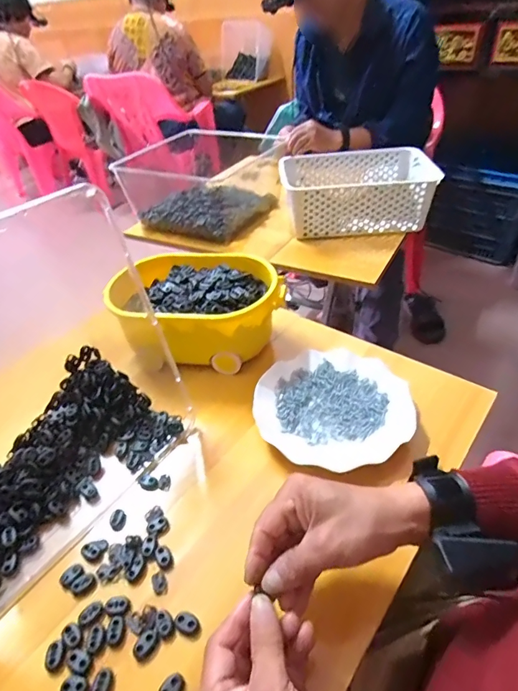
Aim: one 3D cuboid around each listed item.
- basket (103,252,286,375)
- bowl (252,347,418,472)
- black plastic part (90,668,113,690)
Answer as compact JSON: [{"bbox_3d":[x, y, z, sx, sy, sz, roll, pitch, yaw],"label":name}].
[{"bbox_3d":[-0.086,-0.052,0.625,0.233,0.093,0.159,3,40,10],"label":"basket"},{"bbox_3d":[0.089,0.072,0.522,0.183,0.021,0.178,-4,39,3],"label":"bowl"},{"bbox_3d":[-0.123,0.267,0.336,0.014,0.006,0.021,-2,40,5],"label":"black plastic part"}]

